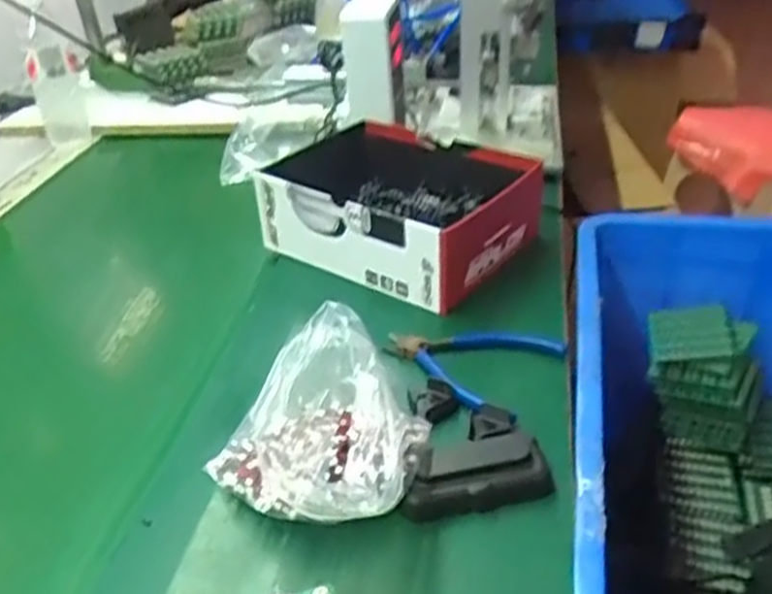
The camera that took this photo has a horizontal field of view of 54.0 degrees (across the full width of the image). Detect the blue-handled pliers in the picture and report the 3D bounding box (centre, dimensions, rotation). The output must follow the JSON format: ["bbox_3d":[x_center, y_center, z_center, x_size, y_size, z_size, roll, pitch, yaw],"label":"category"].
[{"bbox_3d":[0.066,0.053,0.643,0.141,0.028,0.110,17,38,30],"label":"blue-handled pliers"}]

